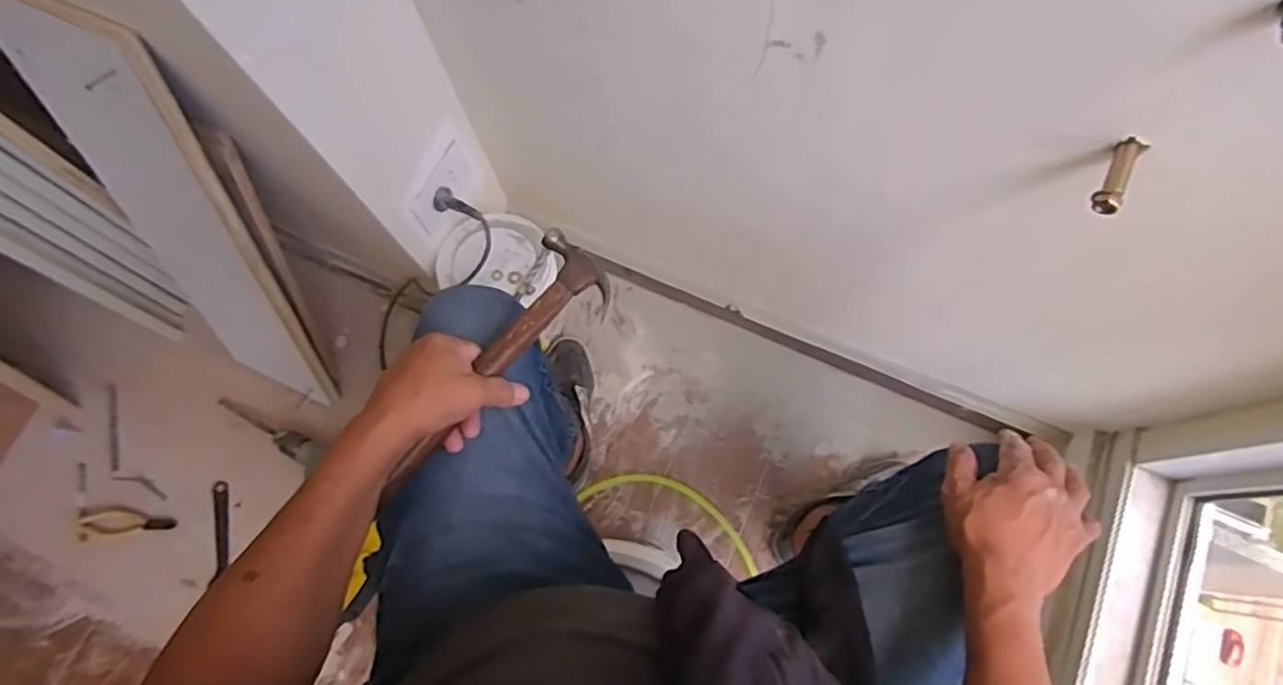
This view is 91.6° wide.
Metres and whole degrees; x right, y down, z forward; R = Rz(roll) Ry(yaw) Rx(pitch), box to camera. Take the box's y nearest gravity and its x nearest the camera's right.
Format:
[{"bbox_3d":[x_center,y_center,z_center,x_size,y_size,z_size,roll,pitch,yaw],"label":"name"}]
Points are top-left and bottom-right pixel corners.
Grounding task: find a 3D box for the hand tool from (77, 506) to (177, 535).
[{"bbox_3d":[-0.840,0.293,1.018,0.155,0.013,0.043,5,73,4],"label":"hand tool"}]

